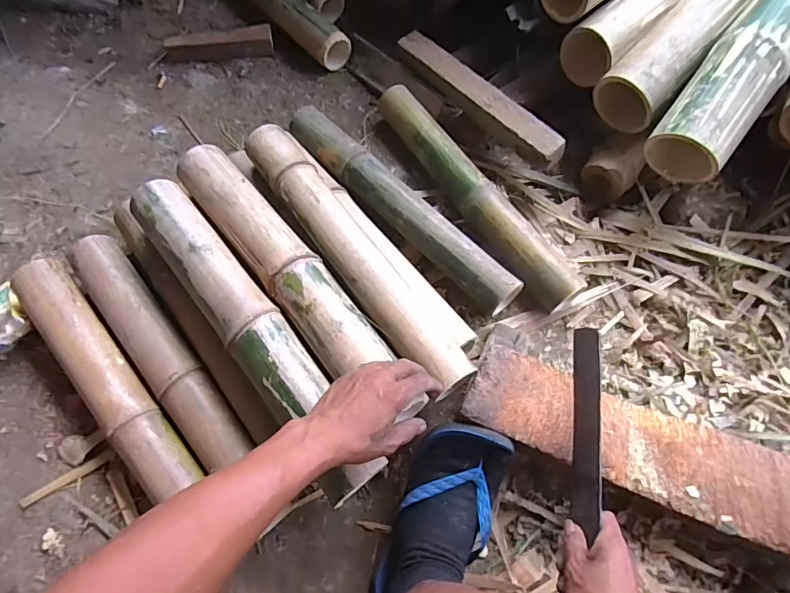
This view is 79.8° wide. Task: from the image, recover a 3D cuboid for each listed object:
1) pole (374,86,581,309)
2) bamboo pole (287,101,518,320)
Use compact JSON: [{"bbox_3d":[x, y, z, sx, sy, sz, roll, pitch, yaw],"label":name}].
[{"bbox_3d":[0.124,-0.180,0.785,0.073,0.066,0.494,-27,65,-15],"label":"pole"},{"bbox_3d":[-0.001,-0.151,0.767,0.067,0.063,0.494,-38,69,-20],"label":"bamboo pole"}]

